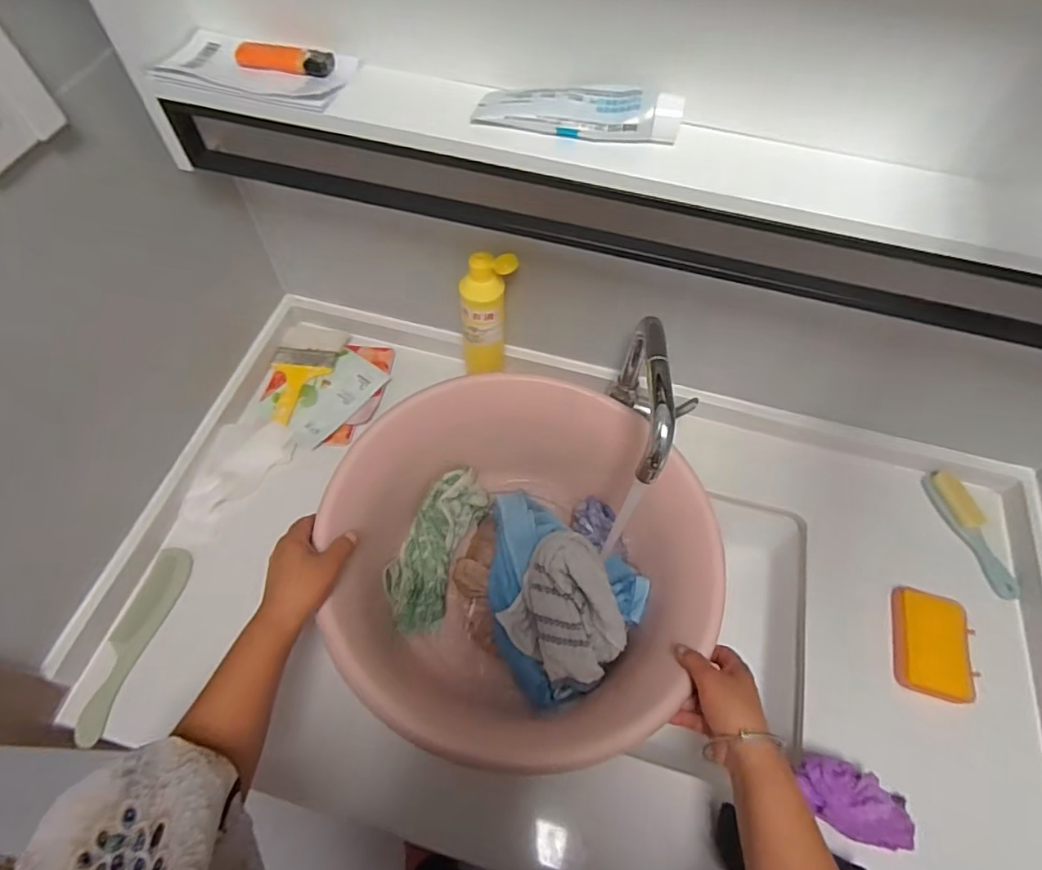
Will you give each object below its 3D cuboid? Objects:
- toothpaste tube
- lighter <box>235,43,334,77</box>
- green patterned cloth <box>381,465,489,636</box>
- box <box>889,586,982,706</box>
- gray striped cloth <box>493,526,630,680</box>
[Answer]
[{"bbox_3d":[0.046,-0.261,0.451,0.162,0.029,0.041,14,60,5],"label":"toothpaste tube"},{"bbox_3d":[-0.208,-0.328,0.492,0.085,0.014,0.029,11,60,4],"label":"lighter"},{"bbox_3d":[-0.112,0.144,0.735,0.078,0.061,0.206,18,61,8],"label":"green patterned cloth"},{"bbox_3d":[0.472,0.240,0.650,0.077,0.031,0.118,15,60,6],"label":"box"},{"bbox_3d":[0.058,0.195,0.639,0.136,0.075,0.131,39,65,18],"label":"gray striped cloth"}]

